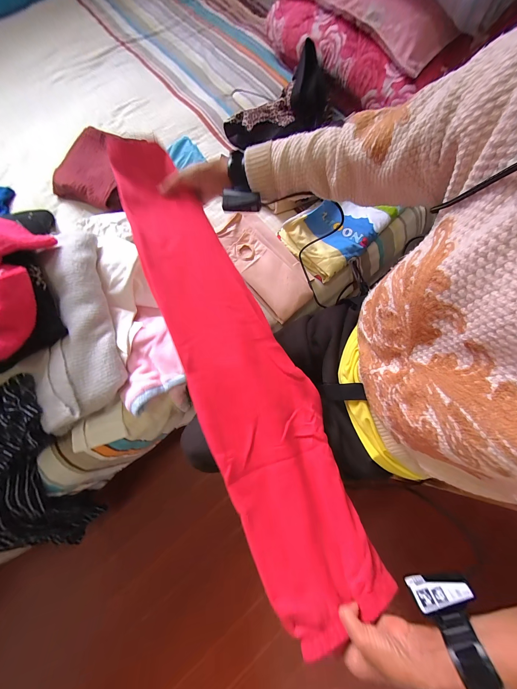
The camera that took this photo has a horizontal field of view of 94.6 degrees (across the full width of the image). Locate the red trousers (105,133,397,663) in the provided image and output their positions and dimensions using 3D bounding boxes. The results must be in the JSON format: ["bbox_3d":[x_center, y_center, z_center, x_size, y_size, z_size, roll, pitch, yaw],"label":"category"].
[{"bbox_3d":[-0.044,0.005,0.407,0.182,0.082,0.801,-25,81,-7],"label":"red trousers"}]

